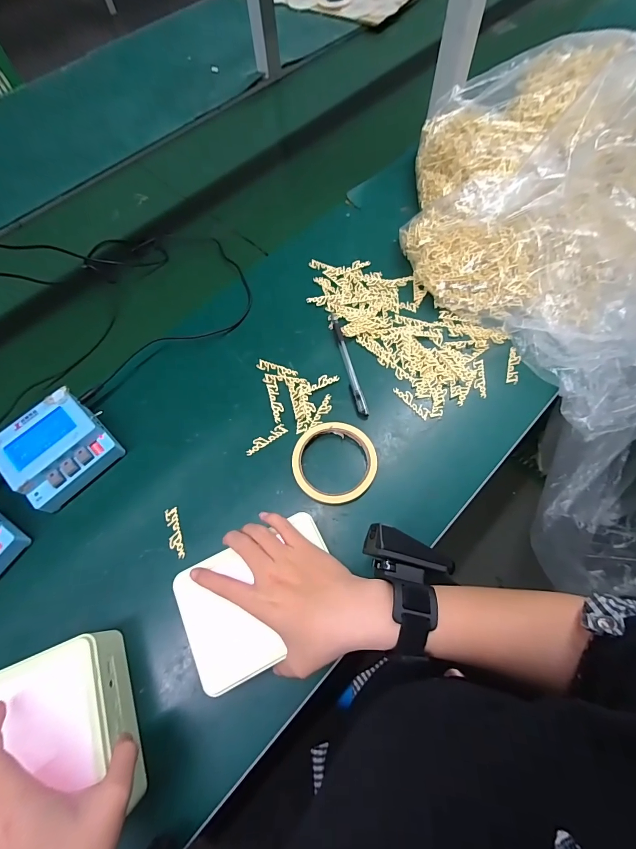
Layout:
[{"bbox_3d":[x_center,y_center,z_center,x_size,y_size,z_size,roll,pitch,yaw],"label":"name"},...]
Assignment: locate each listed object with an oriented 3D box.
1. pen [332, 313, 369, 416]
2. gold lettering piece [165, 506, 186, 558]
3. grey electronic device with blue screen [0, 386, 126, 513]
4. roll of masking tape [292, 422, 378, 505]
[{"bbox_3d":[0.038,-0.083,0.471,0.011,0.007,0.157,-13,65,-3],"label":"pen"},{"bbox_3d":[-0.155,0.118,0.394,0.013,0.004,0.055,-19,66,-5],"label":"gold lettering piece"},{"bbox_3d":[-0.294,0.029,0.414,0.096,0.050,0.100,41,74,19],"label":"grey electronic device with blue screen"},{"bbox_3d":[0.019,0.042,0.408,0.092,0.015,0.092,-1,65,3],"label":"roll of masking tape"}]

